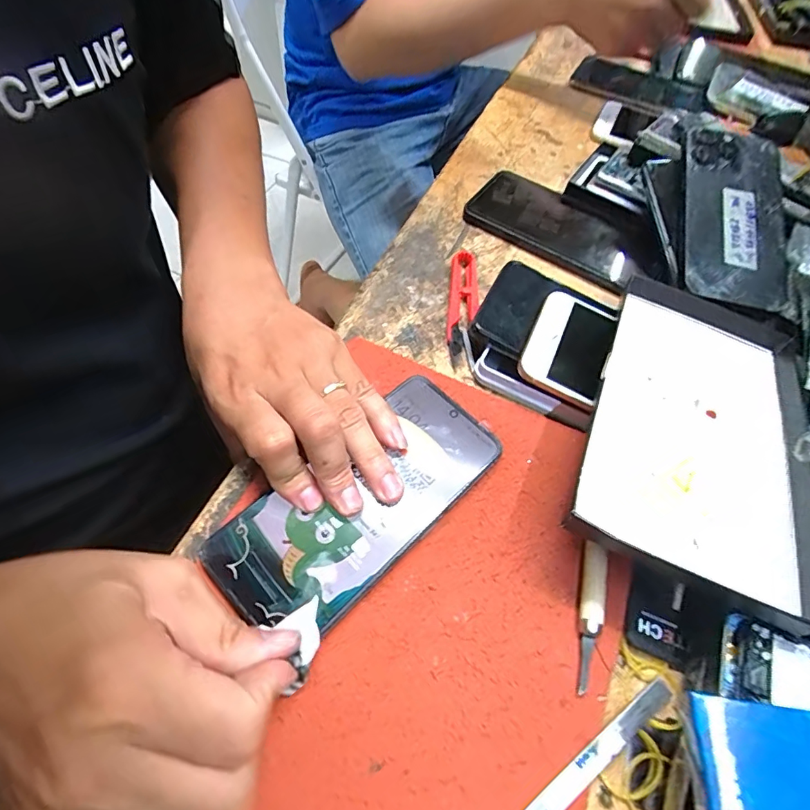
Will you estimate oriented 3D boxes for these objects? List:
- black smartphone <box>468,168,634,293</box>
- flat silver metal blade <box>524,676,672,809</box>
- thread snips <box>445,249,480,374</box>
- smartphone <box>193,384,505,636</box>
[{"bbox_3d":[0.121,-0.147,0.397,0.154,0.013,0.078,40,63,19],"label":"black smartphone"},{"bbox_3d":[0.075,0.155,0.202,0.112,0.004,0.010,-29,64,-20],"label":"flat silver metal blade"},{"bbox_3d":[0.042,-0.072,0.341,0.021,0.006,0.101,7,58,0],"label":"thread snips"},{"bbox_3d":[-0.023,0.050,0.253,0.155,0.009,0.075,-35,64,-21],"label":"smartphone"}]

